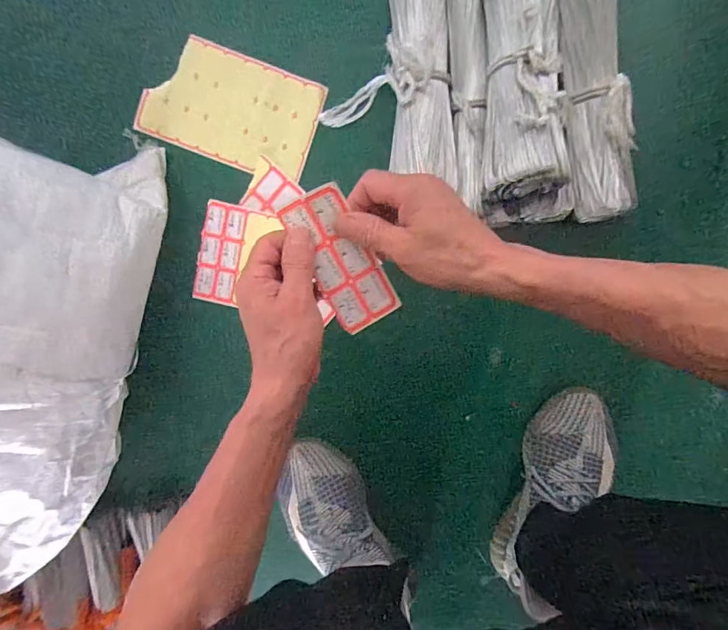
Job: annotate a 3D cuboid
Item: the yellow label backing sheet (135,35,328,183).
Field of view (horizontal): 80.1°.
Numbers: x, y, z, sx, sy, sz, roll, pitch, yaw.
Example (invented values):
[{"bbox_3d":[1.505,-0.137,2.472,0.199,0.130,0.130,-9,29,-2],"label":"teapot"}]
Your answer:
[{"bbox_3d":[-0.150,-0.237,0.500,0.189,0.005,0.119,20,98,-6],"label":"yellow label backing sheet"}]

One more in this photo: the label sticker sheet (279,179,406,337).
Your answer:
[{"bbox_3d":[-0.017,-0.043,0.349,0.051,0.012,0.115,-29,112,2],"label":"label sticker sheet"}]

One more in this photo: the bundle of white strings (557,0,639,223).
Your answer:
[{"bbox_3d":[0.246,-0.229,0.456,0.060,0.035,0.247,-8,98,1],"label":"bundle of white strings"}]

